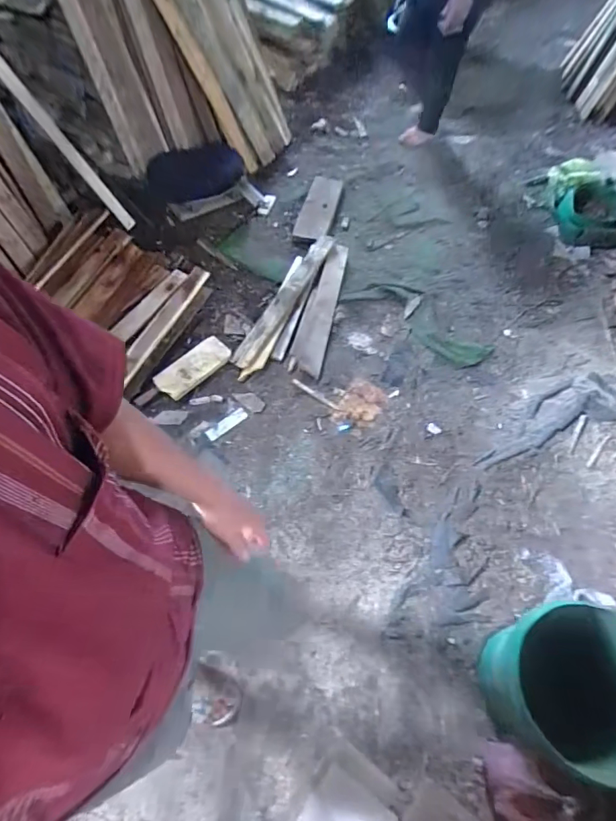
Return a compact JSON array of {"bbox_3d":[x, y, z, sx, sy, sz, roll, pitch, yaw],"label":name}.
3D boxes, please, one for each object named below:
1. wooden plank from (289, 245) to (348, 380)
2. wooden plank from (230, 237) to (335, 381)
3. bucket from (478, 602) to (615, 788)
[{"bbox_3d":[0.057,-0.465,1.916,0.128,0.027,0.711,14,63,-2],"label":"wooden plank"},{"bbox_3d":[-0.093,-0.480,1.903,0.123,0.032,0.825,24,64,7],"label":"wooden plank"},{"bbox_3d":[0.594,0.635,1.012,0.301,0.363,0.282,0,61,0],"label":"bucket"}]

